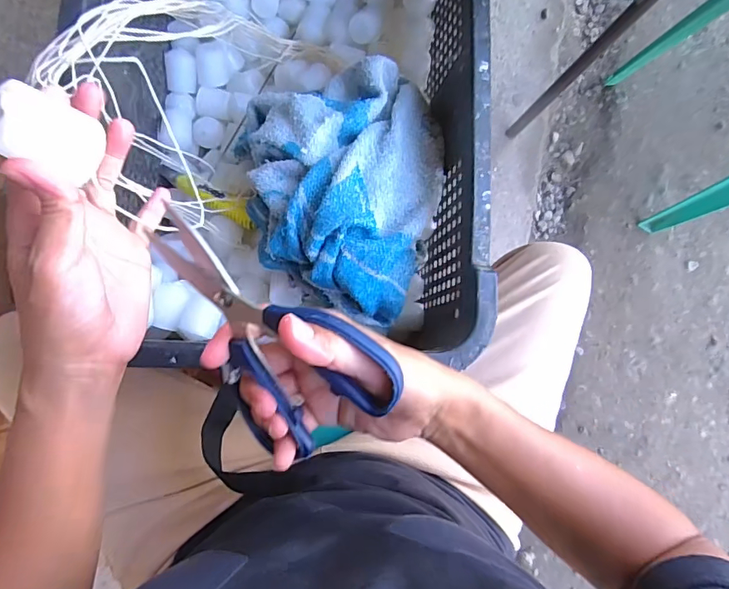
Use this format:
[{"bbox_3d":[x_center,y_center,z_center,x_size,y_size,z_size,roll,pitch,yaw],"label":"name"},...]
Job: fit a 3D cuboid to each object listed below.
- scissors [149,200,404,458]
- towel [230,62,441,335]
[{"bbox_3d":[-0.060,0.020,0.259,0.148,0.013,0.106,49,124,-1],"label":"scissors"},{"bbox_3d":[-0.018,-0.109,0.467,0.195,0.095,0.260,-2,84,-8],"label":"towel"}]

